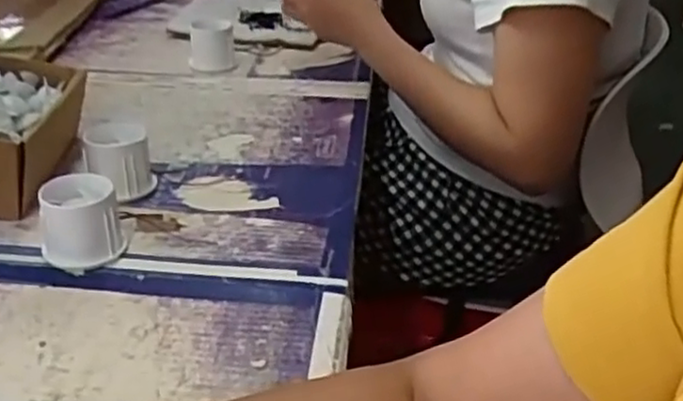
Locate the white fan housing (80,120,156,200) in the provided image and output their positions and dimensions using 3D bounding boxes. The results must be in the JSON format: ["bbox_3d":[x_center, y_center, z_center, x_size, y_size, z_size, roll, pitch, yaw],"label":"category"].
[{"bbox_3d":[-0.185,-0.033,0.600,0.048,0.051,0.054,-21,39,-34],"label":"white fan housing"}]

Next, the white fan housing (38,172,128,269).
[{"bbox_3d":[-0.186,0.015,0.516,0.057,0.050,0.054,-6,32,-14],"label":"white fan housing"}]

